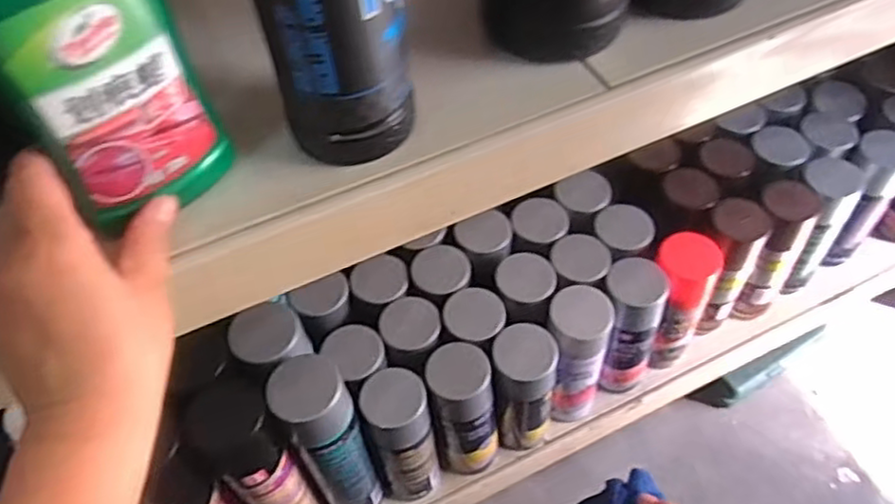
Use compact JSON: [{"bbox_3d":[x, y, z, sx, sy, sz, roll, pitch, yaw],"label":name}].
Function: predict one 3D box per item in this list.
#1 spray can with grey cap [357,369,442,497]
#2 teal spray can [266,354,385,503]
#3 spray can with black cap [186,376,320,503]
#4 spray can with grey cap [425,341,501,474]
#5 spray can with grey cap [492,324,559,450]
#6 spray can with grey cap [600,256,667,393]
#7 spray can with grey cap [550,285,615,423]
[{"bbox_3d":[-0.044,0.190,0.710,0.060,0.190,0.060,-2,54,2],"label":"spray can with grey cap"},{"bbox_3d":[-0.107,0.189,0.673,0.058,0.264,0.057,-2,54,2],"label":"teal spray can"},{"bbox_3d":[-0.172,0.208,0.662,0.056,0.265,0.075,-29,58,-16],"label":"spray can with black cap"},{"bbox_3d":[0.019,0.169,0.734,0.067,0.188,0.069,-10,54,-4],"label":"spray can with grey cap"},{"bbox_3d":[0.081,0.150,0.742,0.060,0.189,0.057,-2,54,2],"label":"spray can with grey cap"},{"bbox_3d":[0.199,0.091,0.779,0.061,0.189,0.066,-2,54,2],"label":"spray can with grey cap"},{"bbox_3d":[0.136,0.114,0.745,0.061,0.179,0.063,-2,54,2],"label":"spray can with grey cap"}]

